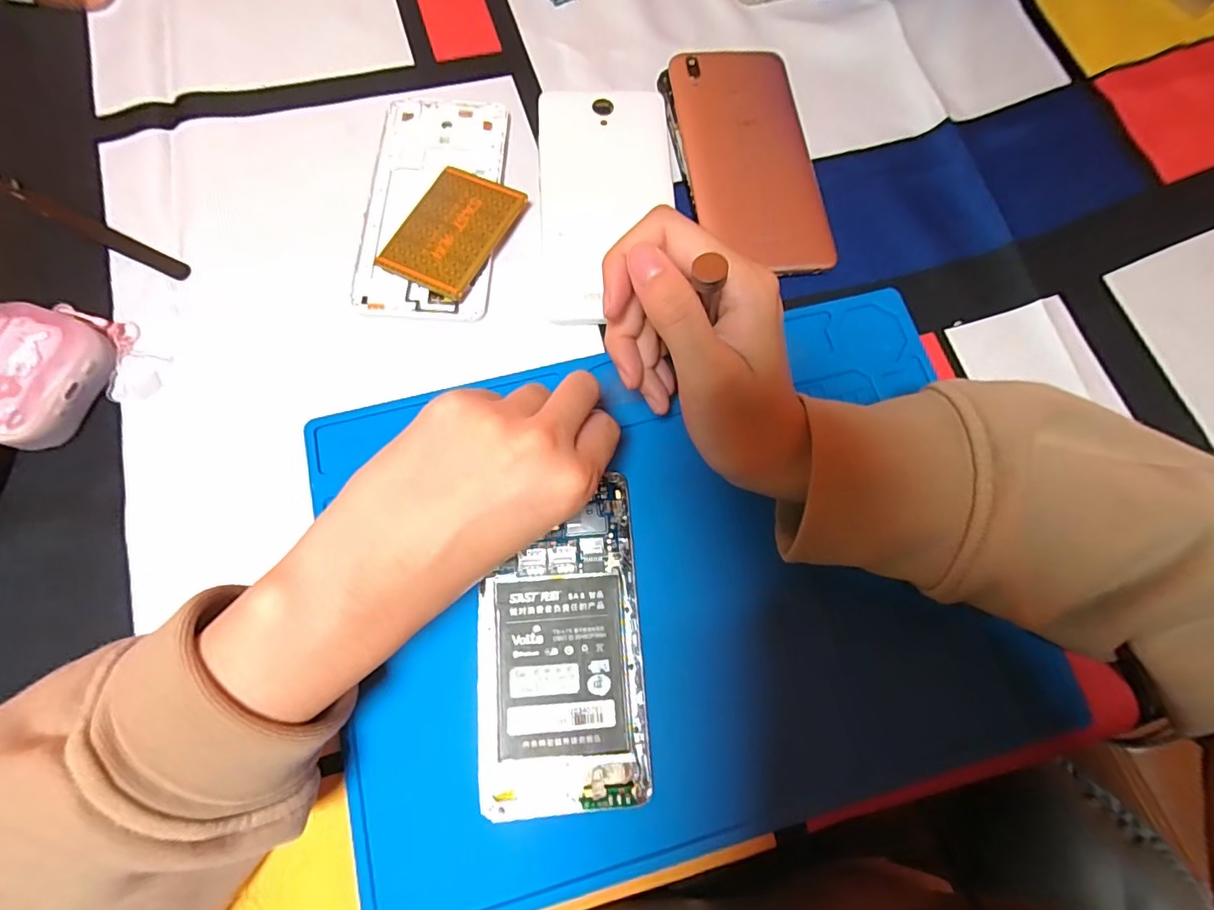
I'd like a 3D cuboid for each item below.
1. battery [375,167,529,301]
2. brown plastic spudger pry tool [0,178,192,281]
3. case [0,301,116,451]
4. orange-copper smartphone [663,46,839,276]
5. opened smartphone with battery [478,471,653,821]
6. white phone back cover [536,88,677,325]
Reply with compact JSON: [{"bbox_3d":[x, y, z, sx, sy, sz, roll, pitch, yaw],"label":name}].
[{"bbox_3d":[-0.085,-0.123,0.284,0.055,0.009,0.072,27,76,5],"label":"battery"},{"bbox_3d":[-0.279,-0.123,0.277,0.124,0.010,0.011,25,76,5],"label":"brown plastic spudger pry tool"},{"bbox_3d":[-0.274,-0.037,0.247,0.047,0.027,0.064,18,75,3],"label":"case"},{"bbox_3d":[0.082,-0.172,0.303,0.076,0.011,0.148,-8,75,-4],"label":"orange-copper smartphone"},{"bbox_3d":[-0.021,0.082,0.231,0.070,0.006,0.134,-3,75,-3],"label":"opened smartphone with battery"},{"bbox_3d":[0.000,-0.146,0.294,0.074,0.007,0.145,-2,75,-3],"label":"white phone back cover"}]

